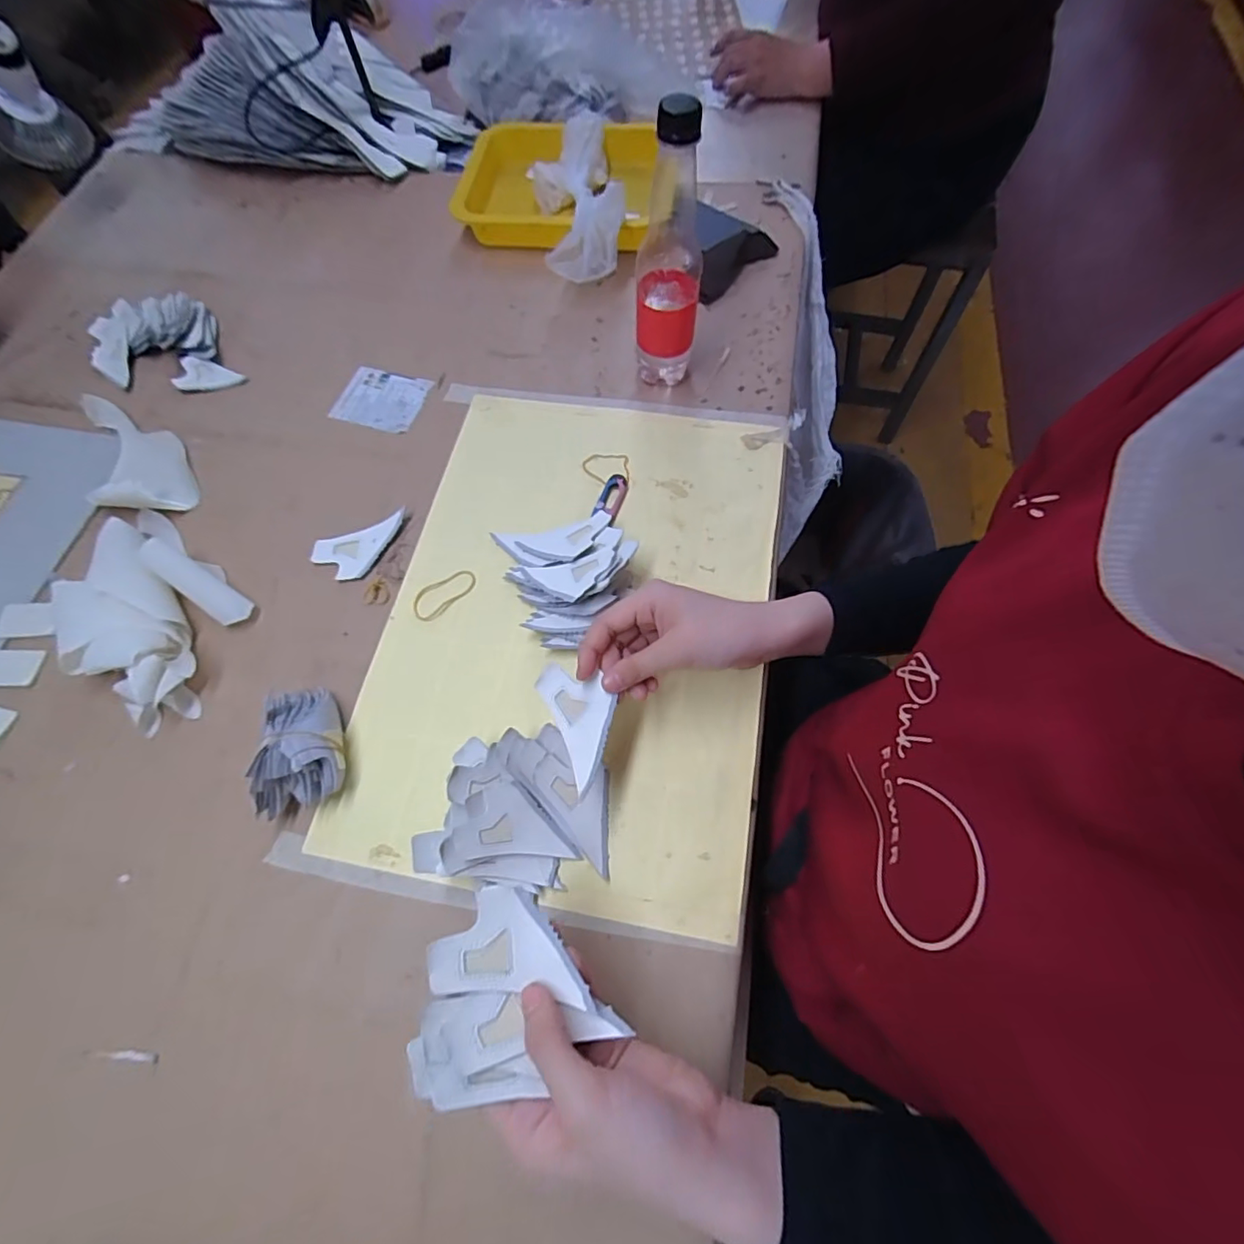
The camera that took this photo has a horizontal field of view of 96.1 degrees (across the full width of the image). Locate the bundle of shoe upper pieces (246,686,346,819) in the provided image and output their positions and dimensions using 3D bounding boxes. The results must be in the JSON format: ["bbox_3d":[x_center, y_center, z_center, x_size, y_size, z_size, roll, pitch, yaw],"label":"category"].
[{"bbox_3d":[-0.237,0.086,0.410,0.057,0.050,0.090,-12,67,-3],"label":"bundle of shoe upper pieces"}]

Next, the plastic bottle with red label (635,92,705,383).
[{"bbox_3d":[0.040,-0.305,0.480,0.054,0.226,0.057,4,67,4],"label":"plastic bottle with red label"}]

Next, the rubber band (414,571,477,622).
[{"bbox_3d":[-0.154,-0.025,0.484,0.060,0.004,0.030,-37,71,-13],"label":"rubber band"}]

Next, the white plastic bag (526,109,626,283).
[{"bbox_3d":[-0.051,-0.494,0.650,0.097,0.059,0.275,-9,67,-2],"label":"white plastic bag"}]

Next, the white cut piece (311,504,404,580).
[{"bbox_3d":[-0.233,-0.066,0.505,0.087,0.005,0.048,-24,72,-7],"label":"white cut piece"}]

